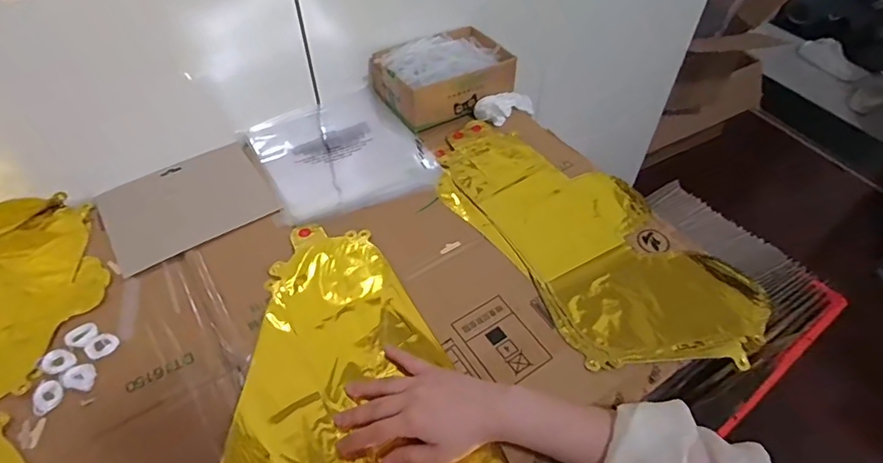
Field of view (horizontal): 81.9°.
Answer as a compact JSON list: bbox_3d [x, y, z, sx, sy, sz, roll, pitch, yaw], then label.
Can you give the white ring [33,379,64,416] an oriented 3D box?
[{"bbox_3d":[-0.368,0.154,0.476,0.024,0.004,0.033,-24,53,-19],"label":"white ring"}]

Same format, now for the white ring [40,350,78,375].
[{"bbox_3d":[-0.376,0.127,0.498,0.034,0.004,0.024,6,50,5],"label":"white ring"}]

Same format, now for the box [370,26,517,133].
[{"bbox_3d":[0.005,-0.239,0.770,0.188,0.079,0.132,-26,54,-21],"label":"box"}]

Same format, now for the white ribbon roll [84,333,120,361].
[{"bbox_3d":[-0.340,0.115,0.510,0.025,0.005,0.028,35,58,26],"label":"white ribbon roll"}]

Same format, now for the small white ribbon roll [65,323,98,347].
[{"bbox_3d":[-0.365,0.106,0.517,0.028,0.005,0.027,0,49,0],"label":"small white ribbon roll"}]

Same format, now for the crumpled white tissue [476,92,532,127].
[{"bbox_3d":[0.103,-0.189,0.767,0.107,0.034,0.042,-20,51,-32],"label":"crumpled white tissue"}]

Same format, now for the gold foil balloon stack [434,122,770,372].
[{"bbox_3d":[0.160,0.003,0.628,0.213,0.033,0.425,-29,55,-23],"label":"gold foil balloon stack"}]

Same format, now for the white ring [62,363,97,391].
[{"bbox_3d":[-0.348,0.140,0.491,0.031,0.004,0.026,4,49,4],"label":"white ring"}]

